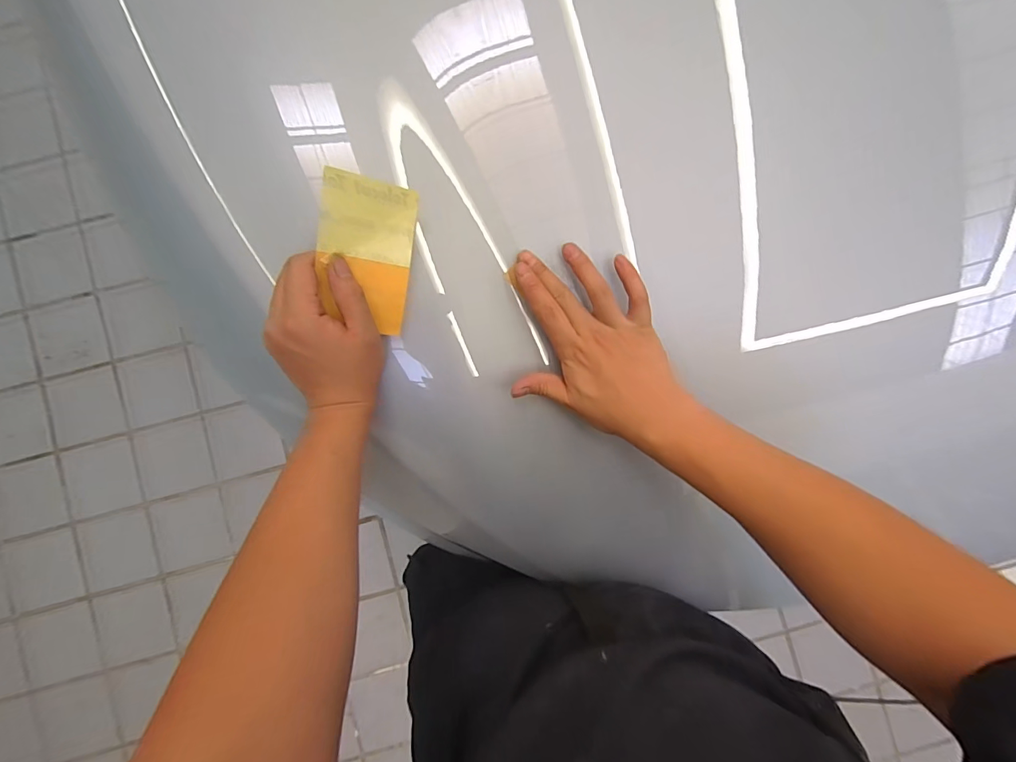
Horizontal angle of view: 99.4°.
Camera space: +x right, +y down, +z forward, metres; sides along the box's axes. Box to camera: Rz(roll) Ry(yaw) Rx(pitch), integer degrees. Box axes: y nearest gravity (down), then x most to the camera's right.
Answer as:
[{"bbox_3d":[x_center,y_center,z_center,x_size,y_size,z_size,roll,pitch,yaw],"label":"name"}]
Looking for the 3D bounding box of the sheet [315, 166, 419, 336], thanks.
[{"bbox_3d":[-0.108,-0.095,0.330,0.070,0.006,0.111,1,110,-33],"label":"sheet"}]

